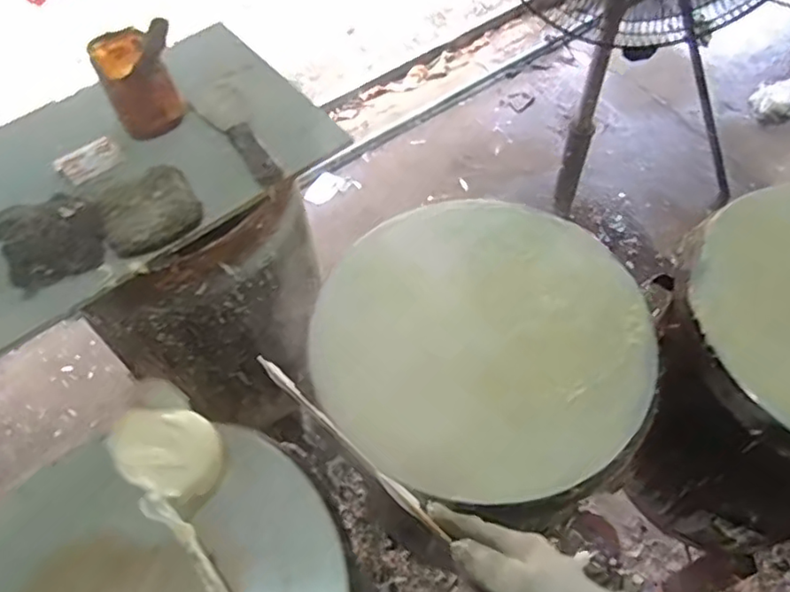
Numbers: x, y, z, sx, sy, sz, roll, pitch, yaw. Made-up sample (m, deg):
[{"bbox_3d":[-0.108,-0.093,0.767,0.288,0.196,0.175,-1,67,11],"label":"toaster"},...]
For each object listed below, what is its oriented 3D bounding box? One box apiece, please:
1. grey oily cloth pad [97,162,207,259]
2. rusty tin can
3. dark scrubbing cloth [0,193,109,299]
[{"bbox_3d":[-0.290,-0.103,0.718,0.109,0.017,0.109,-30,60,-15],"label":"grey oily cloth pad"},{"bbox_3d":[-0.327,-0.277,0.770,0.078,0.145,0.108,-40,63,-20],"label":"rusty tin can"},{"bbox_3d":[-0.382,-0.067,0.683,0.104,0.054,0.099,-29,60,-14],"label":"dark scrubbing cloth"}]

